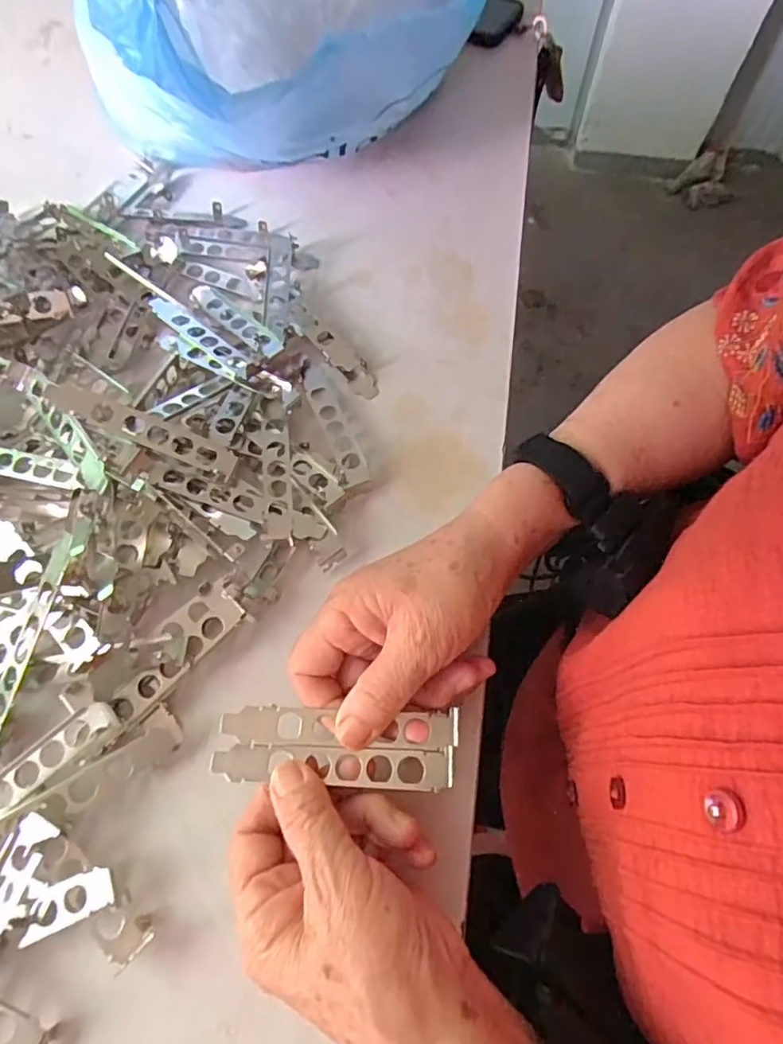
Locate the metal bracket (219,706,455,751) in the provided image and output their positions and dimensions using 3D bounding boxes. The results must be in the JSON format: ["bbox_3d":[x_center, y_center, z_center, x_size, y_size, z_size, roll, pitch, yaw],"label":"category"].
[{"bbox_3d":[-0.026,0.105,0.292,0.120,0.004,0.019,1,66,3],"label":"metal bracket"}]

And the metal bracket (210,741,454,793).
[{"bbox_3d":[-0.030,0.121,0.284,0.119,0.004,0.020,1,66,4],"label":"metal bracket"}]

